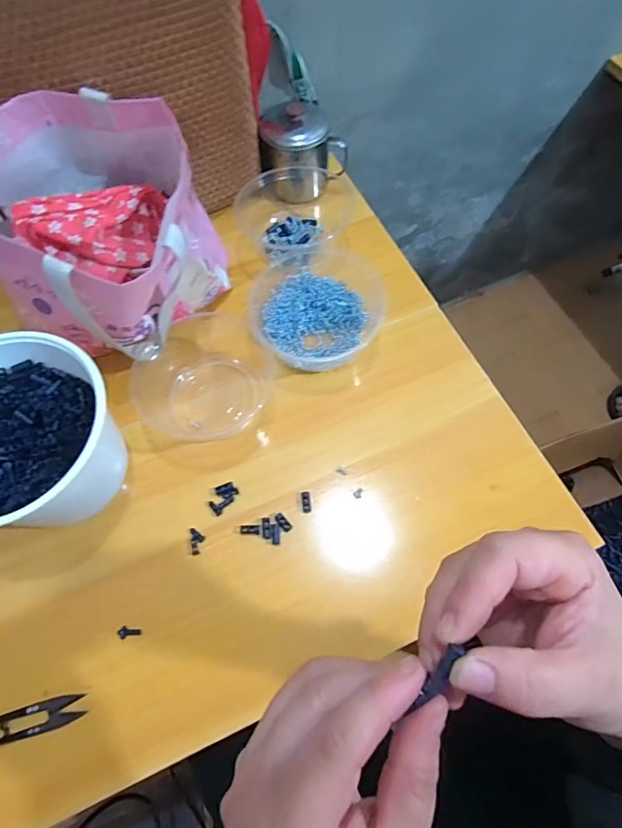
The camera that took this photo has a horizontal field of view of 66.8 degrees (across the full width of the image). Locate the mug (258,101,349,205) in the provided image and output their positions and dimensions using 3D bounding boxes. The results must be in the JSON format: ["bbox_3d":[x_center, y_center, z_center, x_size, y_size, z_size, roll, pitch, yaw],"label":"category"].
[{"bbox_3d":[-0.011,-0.330,0.593,0.093,0.096,0.073,-20,66,-7],"label":"mug"}]

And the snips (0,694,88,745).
[{"bbox_3d":[-0.237,0.252,0.382,0.101,0.009,0.022,-14,66,-4],"label":"snips"}]

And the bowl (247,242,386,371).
[{"bbox_3d":[0.009,-0.123,0.527,0.138,0.041,0.140,-1,65,2],"label":"bowl"}]

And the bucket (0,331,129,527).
[{"bbox_3d":[-0.252,0.026,0.427,0.164,0.115,0.155,-1,65,2],"label":"bucket"}]

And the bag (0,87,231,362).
[{"bbox_3d":[-0.203,-0.174,0.462,0.212,0.155,0.215,-17,66,-6],"label":"bag"}]

